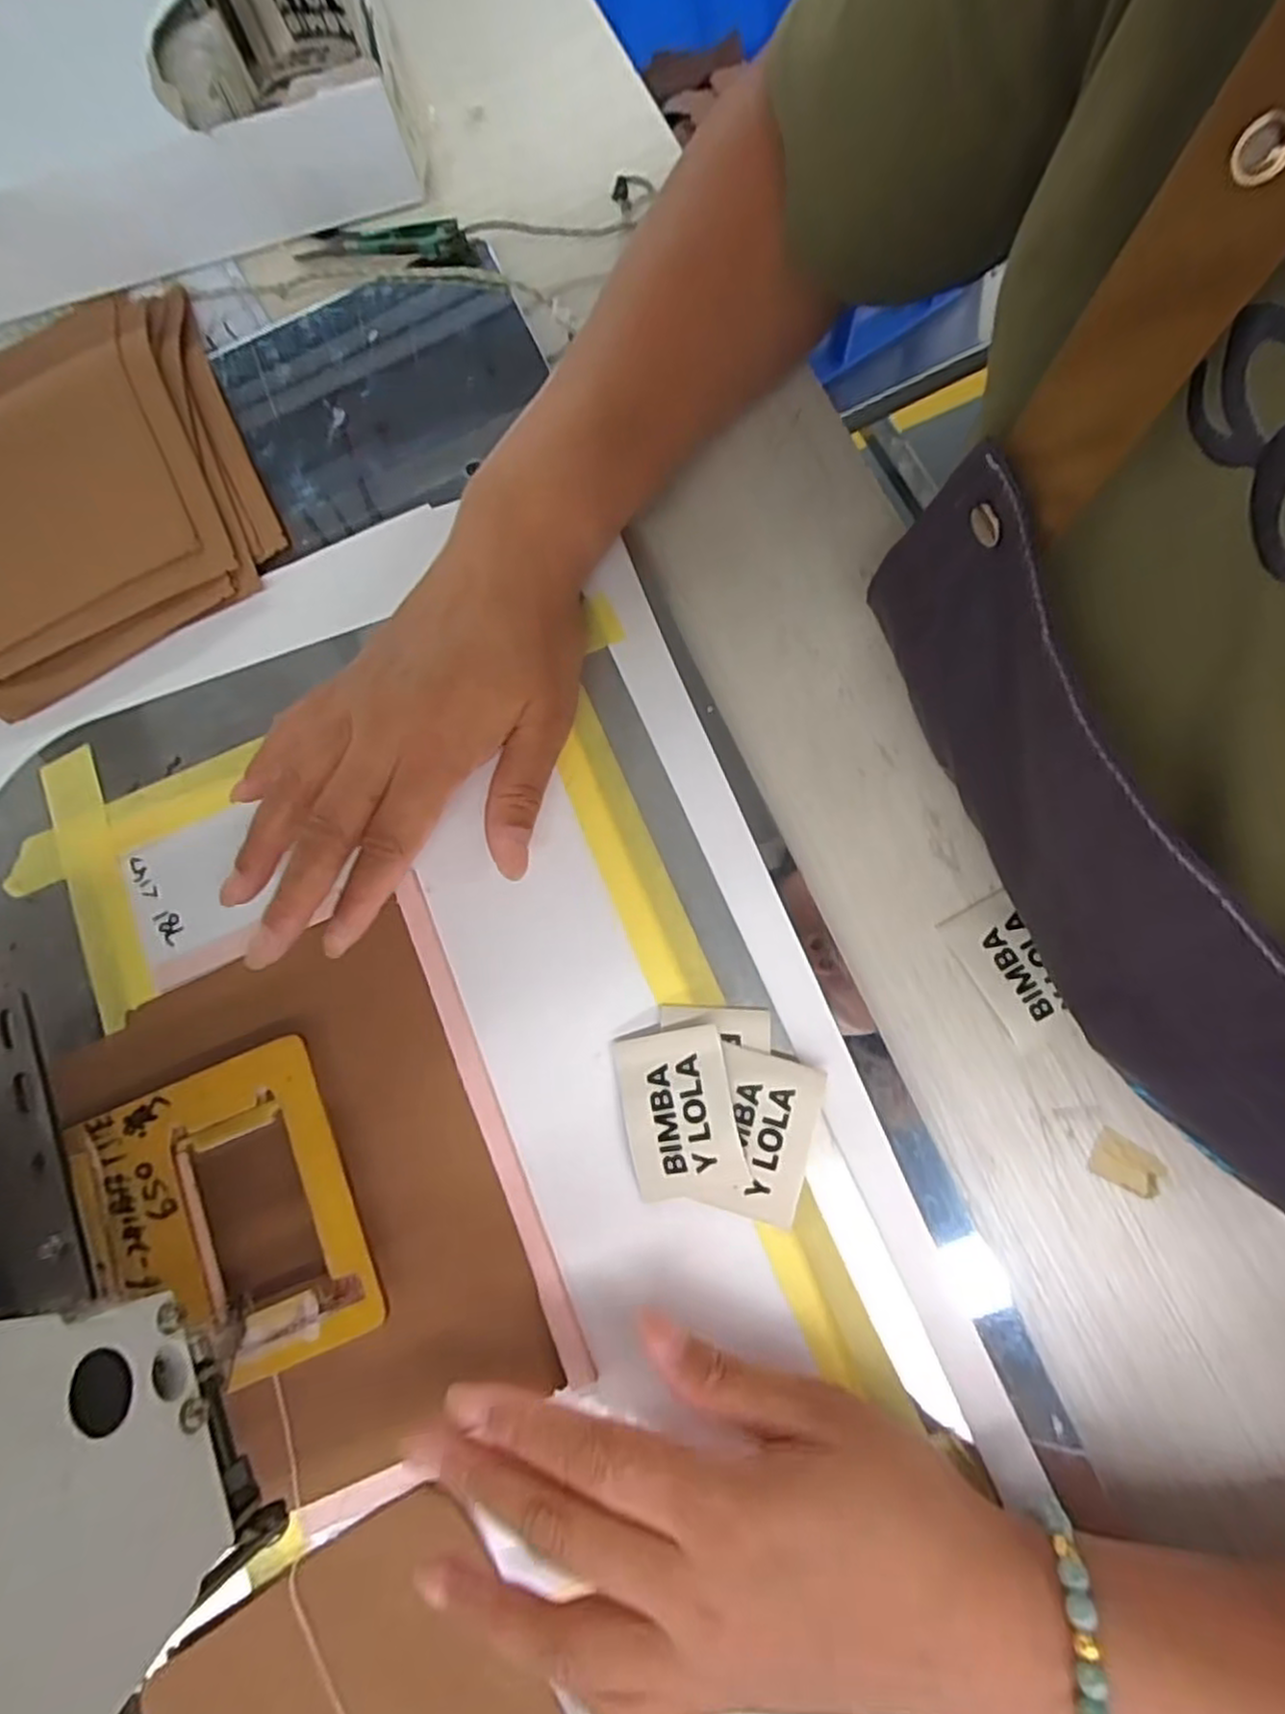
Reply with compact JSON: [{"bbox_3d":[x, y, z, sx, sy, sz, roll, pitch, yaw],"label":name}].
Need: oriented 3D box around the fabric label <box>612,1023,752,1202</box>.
[{"bbox_3d":[0.013,0.093,0.268,0.040,0.007,0.057,-14,77,14],"label":"fabric label"}]

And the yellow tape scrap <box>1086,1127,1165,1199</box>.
[{"bbox_3d":[0.181,0.114,0.273,0.024,0.004,0.017,28,80,7],"label":"yellow tape scrap"}]

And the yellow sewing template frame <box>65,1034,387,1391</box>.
[{"bbox_3d":[-0.148,0.129,0.262,0.087,0.008,0.105,-23,78,-2],"label":"yellow sewing template frame"}]

